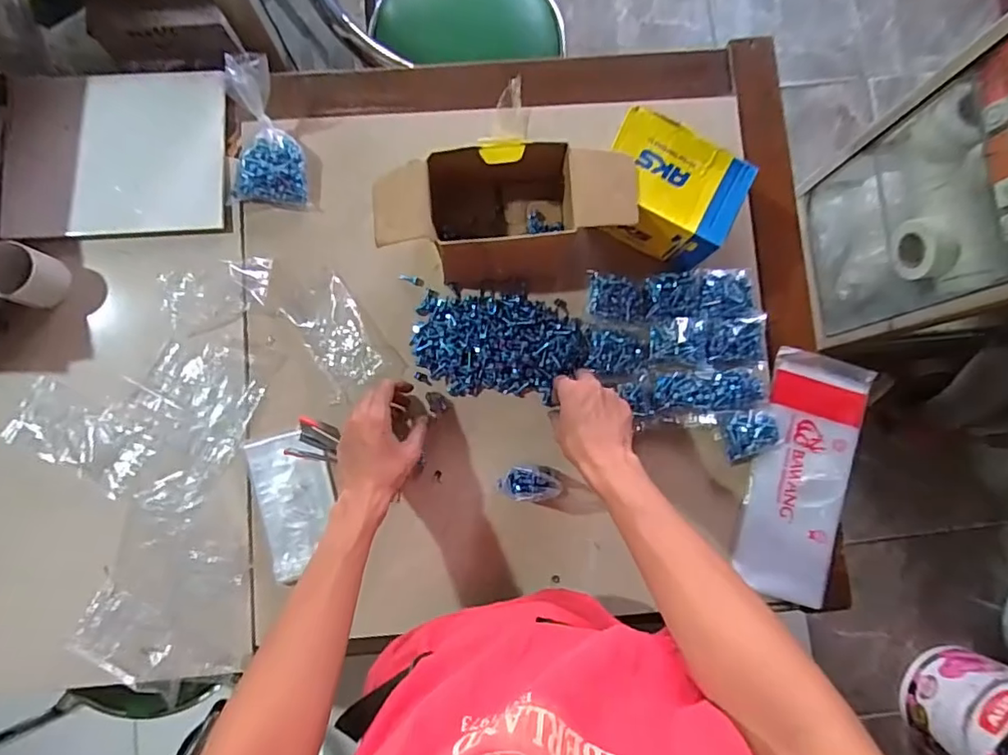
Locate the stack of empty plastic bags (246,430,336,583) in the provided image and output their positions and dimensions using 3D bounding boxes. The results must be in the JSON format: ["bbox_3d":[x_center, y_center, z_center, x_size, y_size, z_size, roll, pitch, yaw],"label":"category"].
[{"bbox_3d":[-0.228,0.138,0.605,0.081,0.009,0.150,-16,85,-3],"label":"stack of empty plastic bags"}]

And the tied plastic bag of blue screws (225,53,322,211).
[{"bbox_3d":[-0.275,-0.269,0.613,0.086,0.029,0.159,-6,108,-2],"label":"tied plastic bag of blue screws"}]

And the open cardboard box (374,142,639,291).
[{"bbox_3d":[0.001,-0.168,0.594,0.259,0.098,0.121,-4,85,-2],"label":"open cardboard box"}]

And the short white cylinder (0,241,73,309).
[{"bbox_3d":[-0.515,-0.109,0.589,0.057,0.052,0.058,15,85,0],"label":"short white cylinder"}]

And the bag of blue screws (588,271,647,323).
[{"bbox_3d":[0.129,-0.090,0.632,0.065,0.023,0.051,9,85,0],"label":"bag of blue screws"}]

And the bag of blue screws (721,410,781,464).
[{"bbox_3d":[0.278,0.063,0.620,0.058,0.030,0.054,-13,85,-2],"label":"bag of blue screws"}]

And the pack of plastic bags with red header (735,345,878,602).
[{"bbox_3d":[0.337,0.109,0.627,0.108,0.022,0.275,17,85,0],"label":"pack of plastic bags with red header"}]

